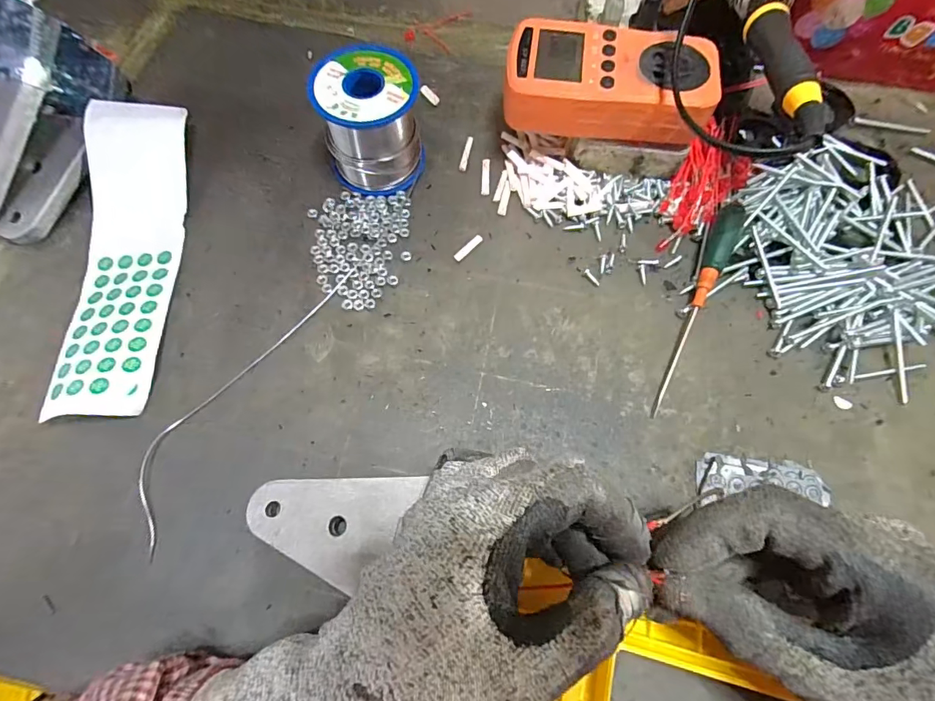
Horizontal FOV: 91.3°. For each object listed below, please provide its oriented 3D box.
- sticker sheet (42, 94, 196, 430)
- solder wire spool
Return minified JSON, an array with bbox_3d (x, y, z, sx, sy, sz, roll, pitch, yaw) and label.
[{"bbox_3d":[-0.215,-0.063,0.284,0.057,0.030,0.206,-4,69,-2],"label":"sticker sheet"},{"bbox_3d":[-0.063,-0.152,0.304,0.063,0.063,0.065,-11,69,-5],"label":"solder wire spool"}]

